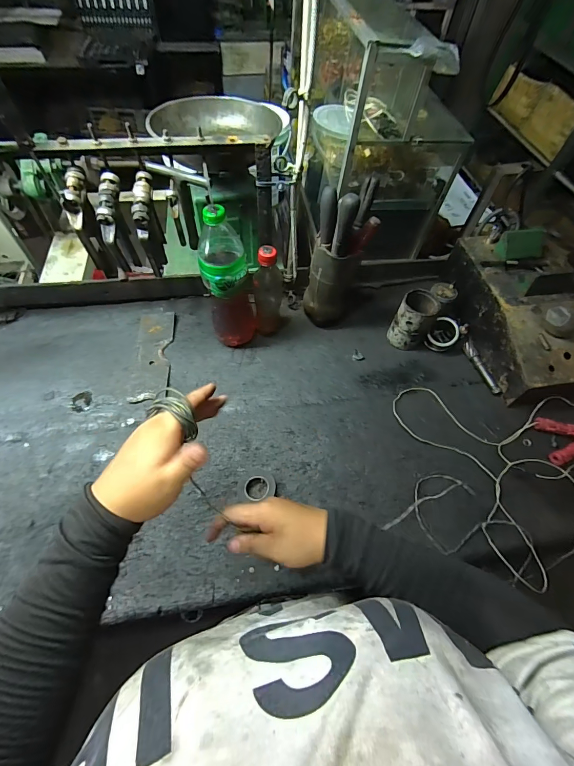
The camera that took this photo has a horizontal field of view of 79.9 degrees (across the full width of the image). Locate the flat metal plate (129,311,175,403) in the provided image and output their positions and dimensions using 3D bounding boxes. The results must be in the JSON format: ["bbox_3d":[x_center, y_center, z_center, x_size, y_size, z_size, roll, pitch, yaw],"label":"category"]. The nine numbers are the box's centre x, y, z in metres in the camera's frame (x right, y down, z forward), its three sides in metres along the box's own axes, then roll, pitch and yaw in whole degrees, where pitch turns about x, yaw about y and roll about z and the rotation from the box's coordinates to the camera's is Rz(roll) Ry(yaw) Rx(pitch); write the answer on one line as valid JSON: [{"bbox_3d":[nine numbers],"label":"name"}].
[{"bbox_3d":[-0.265,-0.061,0.679,0.068,0.011,0.211,-2,60,-4],"label":"flat metal plate"}]

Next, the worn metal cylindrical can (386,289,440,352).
[{"bbox_3d":[0.252,-0.122,0.687,0.069,0.105,0.077,27,62,13],"label":"worn metal cylindrical can"}]

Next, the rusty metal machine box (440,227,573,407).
[{"bbox_3d":[0.477,-0.146,0.684,0.185,0.147,0.344,-7,60,-7],"label":"rusty metal machine box"}]

